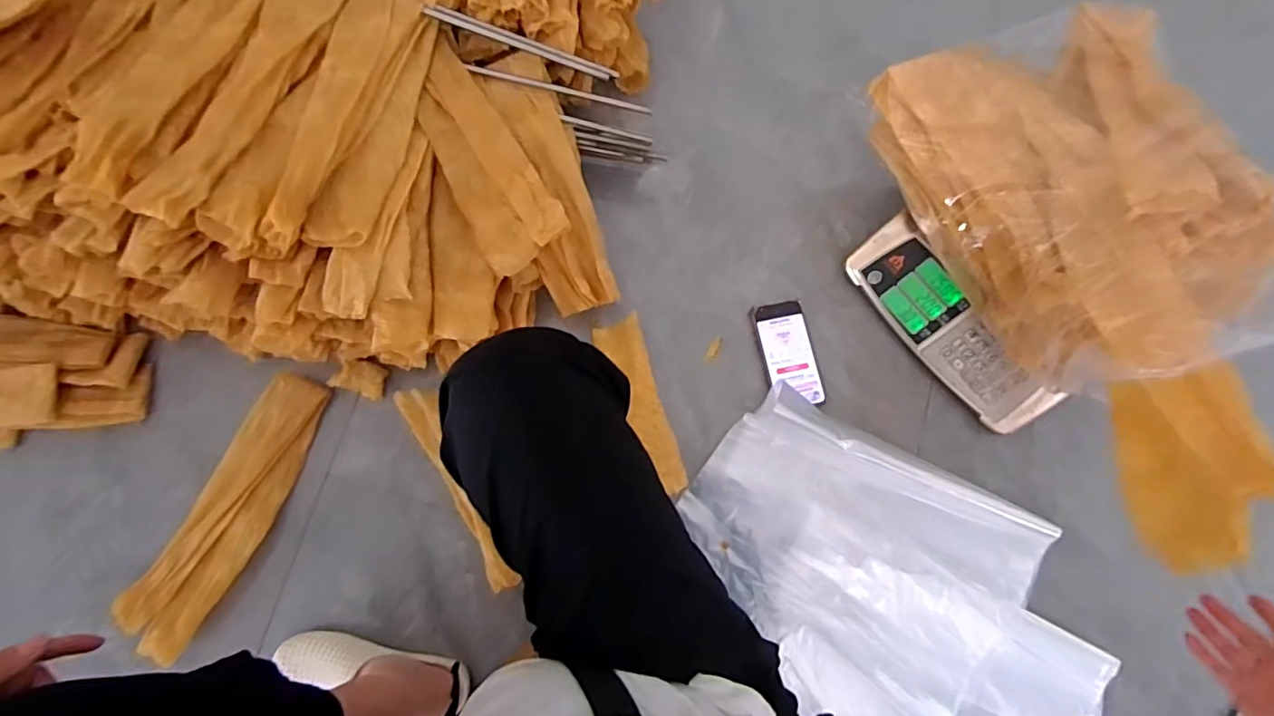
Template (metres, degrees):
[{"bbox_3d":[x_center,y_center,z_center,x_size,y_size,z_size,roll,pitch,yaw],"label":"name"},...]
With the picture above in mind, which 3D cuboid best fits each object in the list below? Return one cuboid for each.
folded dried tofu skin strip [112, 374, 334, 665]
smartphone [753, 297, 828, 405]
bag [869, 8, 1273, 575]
[{"bbox_3d":[-0.543,0.205,0.758,0.108,0.035,0.381,28,80,5],"label":"folded dried tofu skin strip"},{"bbox_3d":[0.227,-0.007,0.835,0.076,0.013,0.157,-13,79,-2],"label":"smartphone"},{"bbox_3d":[0.515,-0.140,0.593,0.294,0.116,0.618,-27,63,18],"label":"bag"}]

